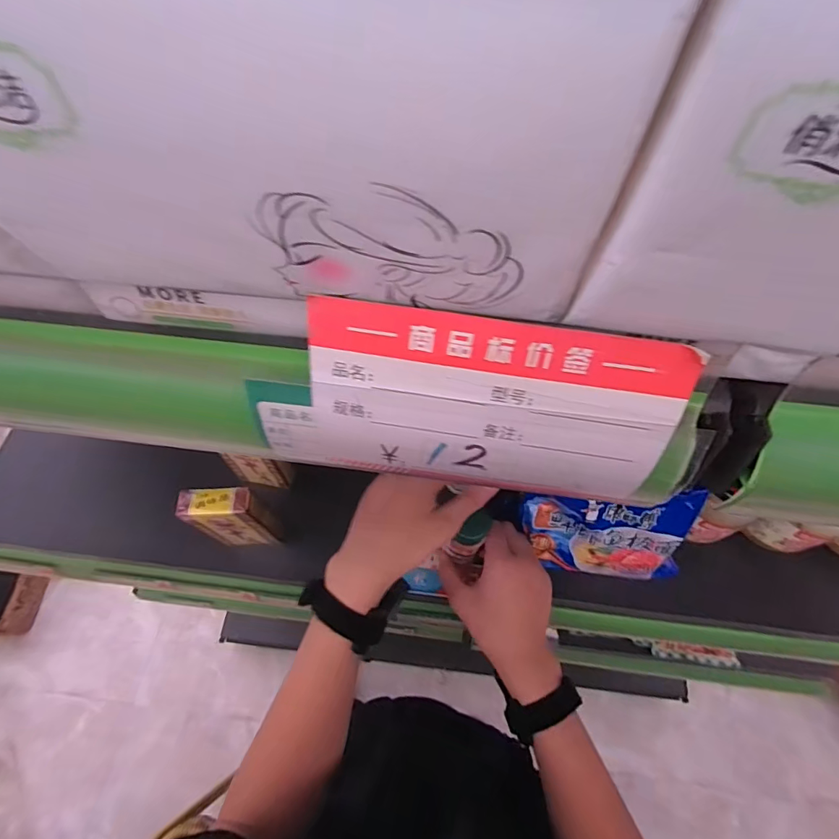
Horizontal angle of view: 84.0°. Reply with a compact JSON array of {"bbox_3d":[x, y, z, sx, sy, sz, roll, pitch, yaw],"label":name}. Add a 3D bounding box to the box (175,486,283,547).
[{"bbox_3d":[-0.174,0.096,0.445,0.066,0.117,0.024,-2,62,-1],"label":"box"}]

